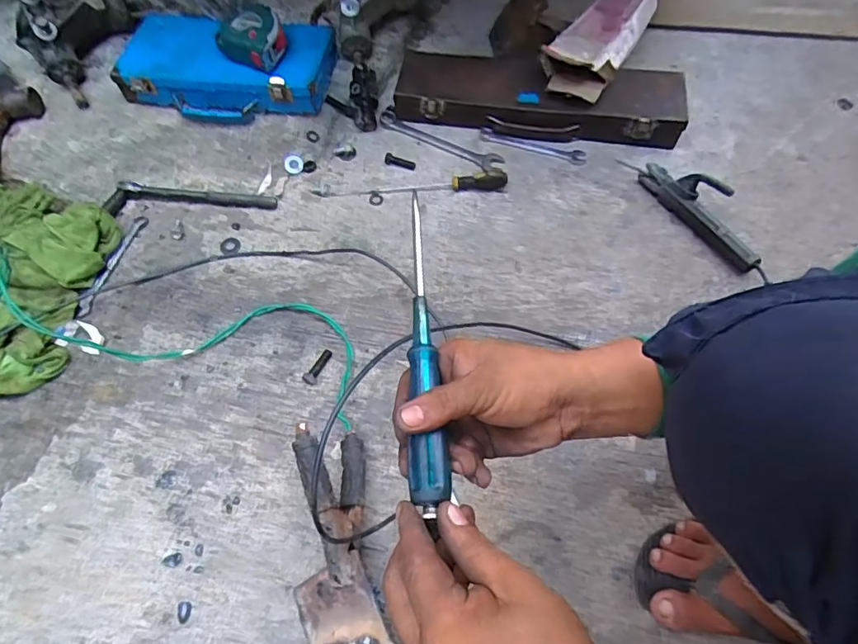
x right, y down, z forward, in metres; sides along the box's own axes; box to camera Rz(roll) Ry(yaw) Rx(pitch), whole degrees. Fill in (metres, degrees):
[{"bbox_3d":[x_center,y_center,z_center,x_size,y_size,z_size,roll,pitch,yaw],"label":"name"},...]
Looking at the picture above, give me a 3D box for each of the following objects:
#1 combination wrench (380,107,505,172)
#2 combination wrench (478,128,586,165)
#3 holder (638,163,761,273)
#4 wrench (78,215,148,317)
[{"bbox_3d":[0.013,-0.268,0.785,0.204,0.014,0.036,28,68,17],"label":"combination wrench"},{"bbox_3d":[0.151,-0.260,0.782,0.156,0.009,0.027,19,65,13],"label":"combination wrench"},{"bbox_3d":[0.355,-0.153,0.685,0.047,0.067,0.194,-30,64,-11],"label":"holder"},{"bbox_3d":[-0.419,-0.076,0.701,0.018,0.013,0.158,11,64,10],"label":"wrench"}]

